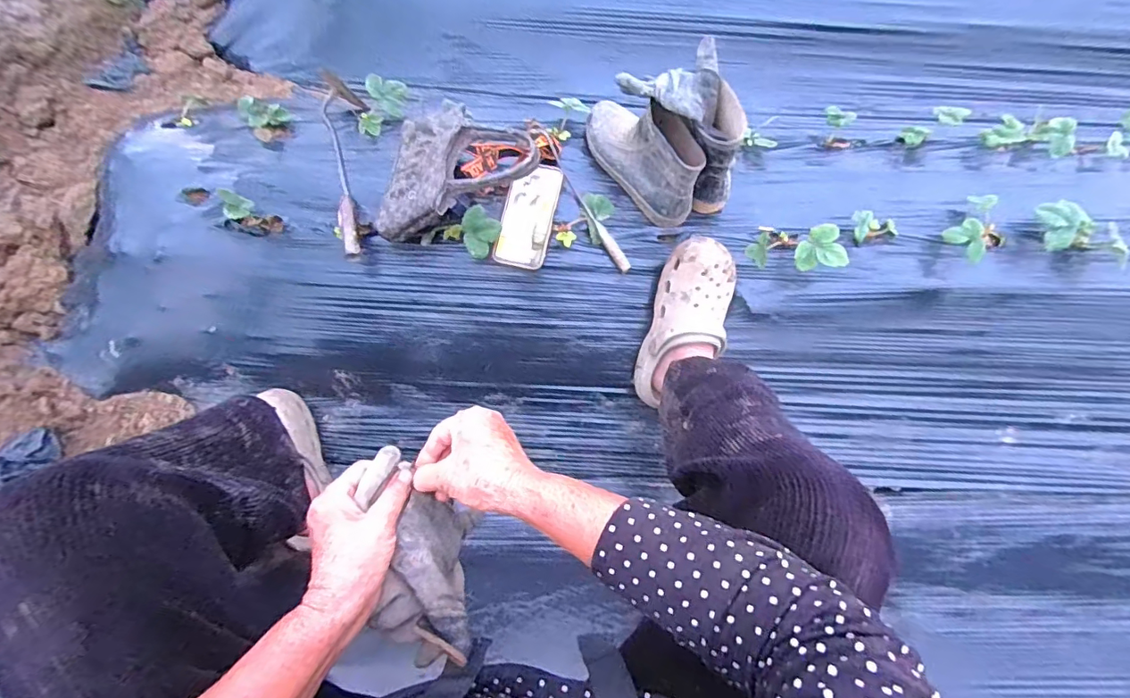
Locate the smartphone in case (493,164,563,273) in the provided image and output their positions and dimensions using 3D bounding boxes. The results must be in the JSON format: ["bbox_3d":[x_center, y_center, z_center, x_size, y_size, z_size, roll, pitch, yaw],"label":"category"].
[{"bbox_3d":[-0.055,-0.203,0.784,0.075,0.015,0.158,14,91,-6],"label":"smartphone in case"}]

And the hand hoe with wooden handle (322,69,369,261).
[{"bbox_3d":[-0.343,-0.289,0.796,0.068,0.064,0.327,-7,67,-8],"label":"hand hoe with wooden handle"}]

